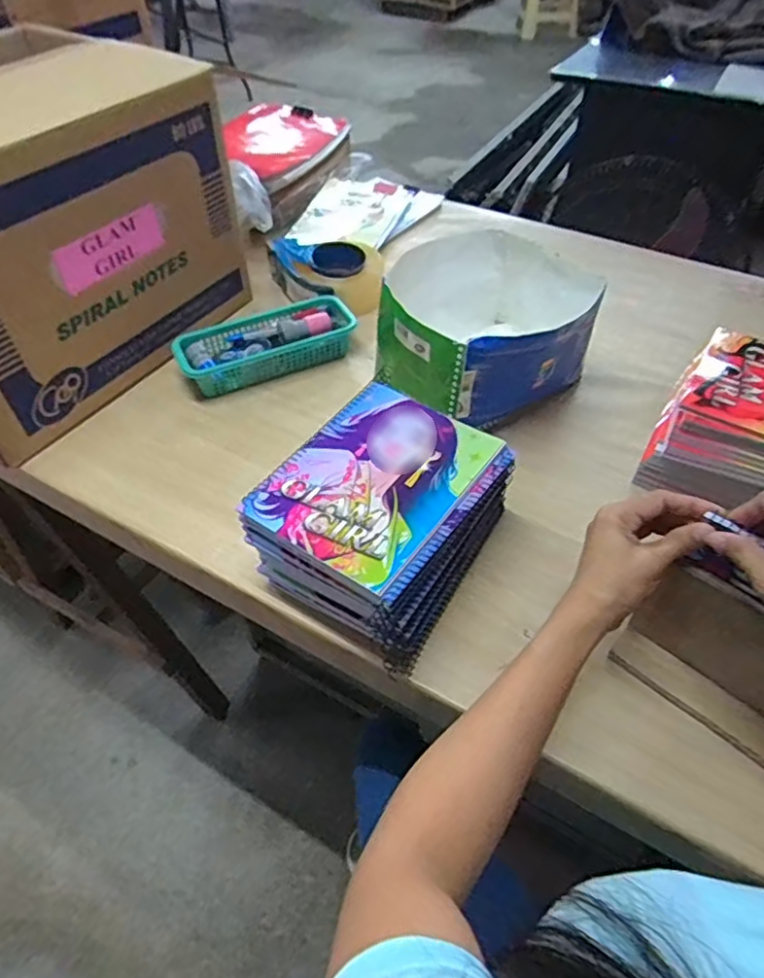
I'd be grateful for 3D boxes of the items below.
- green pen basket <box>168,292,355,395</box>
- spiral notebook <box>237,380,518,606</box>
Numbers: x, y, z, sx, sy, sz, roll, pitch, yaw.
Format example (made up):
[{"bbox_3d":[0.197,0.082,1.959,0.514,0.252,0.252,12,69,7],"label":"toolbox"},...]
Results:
[{"bbox_3d":[-0.149,-0.188,0.797,0.225,0.042,0.099,-20,51,-16],"label":"green pen basket"},{"bbox_3d":[-0.001,-0.008,0.528,0.151,0.017,0.195,28,55,23],"label":"spiral notebook"}]

